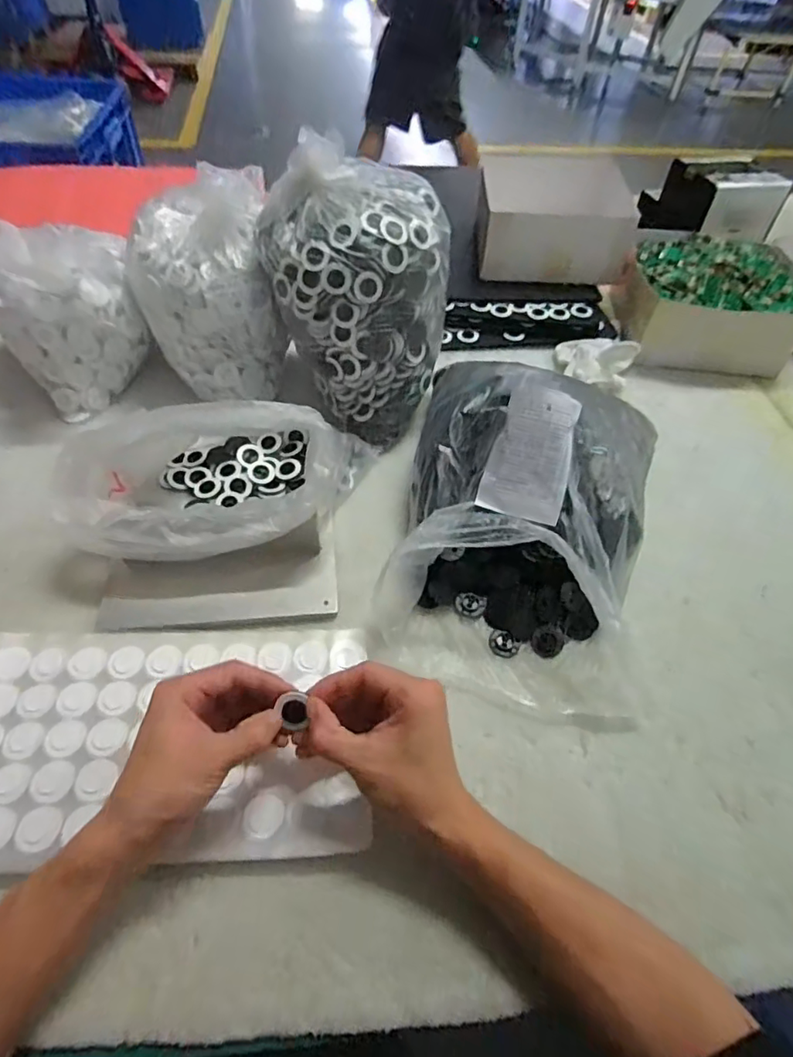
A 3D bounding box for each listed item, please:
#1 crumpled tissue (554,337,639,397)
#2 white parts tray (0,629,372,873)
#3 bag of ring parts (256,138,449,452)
[{"bbox_3d":[0.256,-0.224,0.713,0.094,0.055,0.067,21,54,11],"label":"crumpled tissue"},{"bbox_3d":[-0.166,0.150,0.406,0.282,0.021,0.168,-1,53,-5],"label":"white parts tray"},{"bbox_3d":[-0.041,-0.239,0.578,0.178,0.217,0.151,27,56,15],"label":"bag of ring parts"}]

